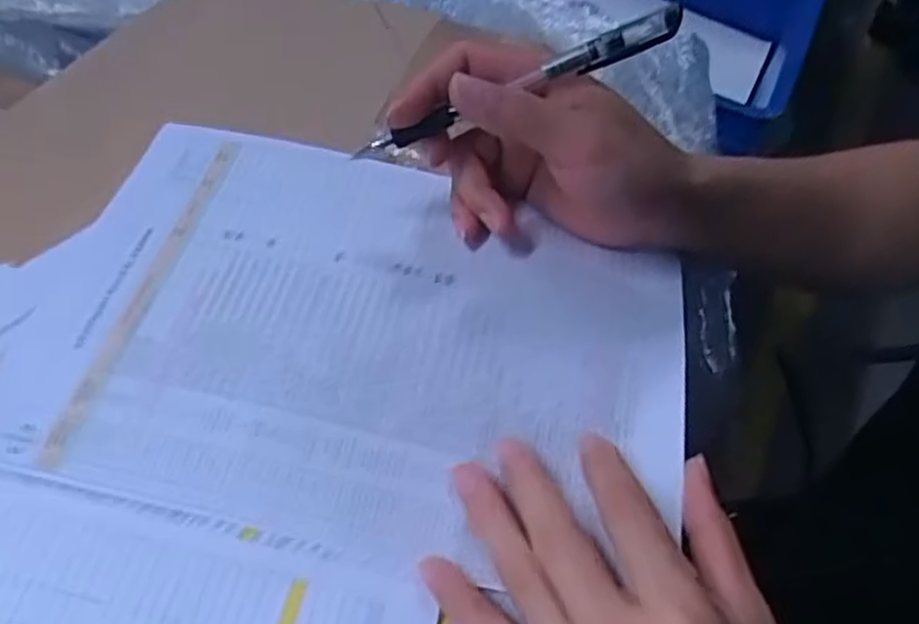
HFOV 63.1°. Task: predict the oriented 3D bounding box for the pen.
[{"bbox_3d":[0.023,-0.101,0.340,0.157,0.018,0.008,-19,55,13],"label":"pen"}]

